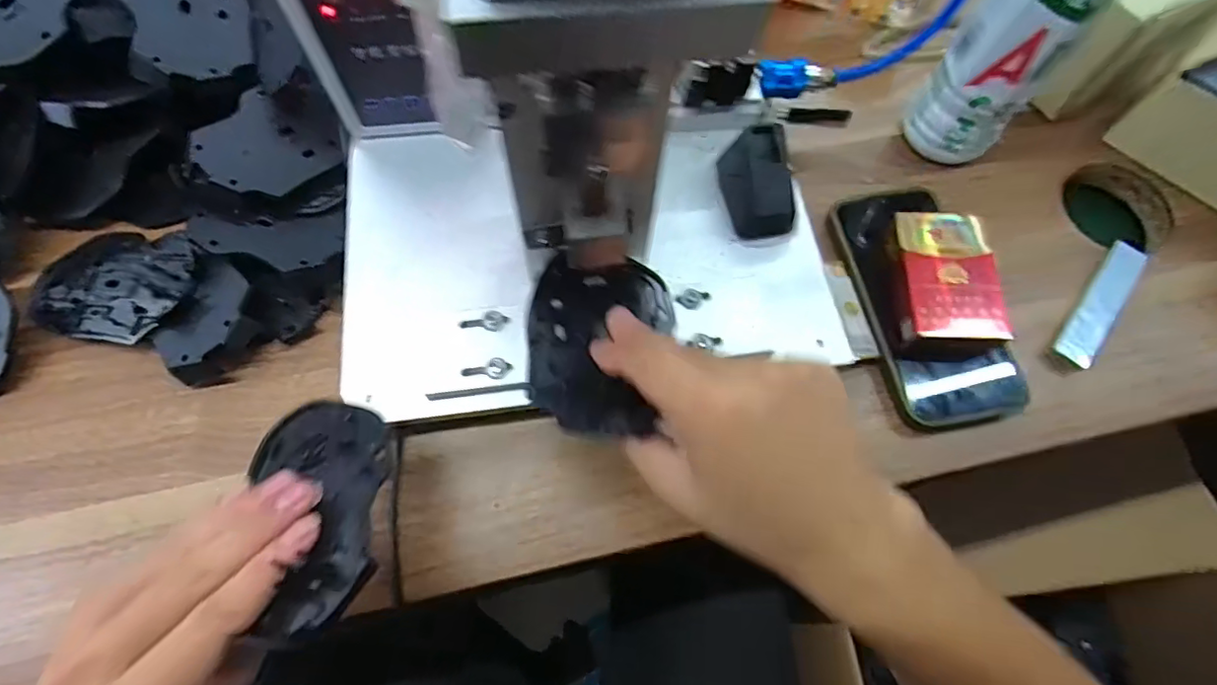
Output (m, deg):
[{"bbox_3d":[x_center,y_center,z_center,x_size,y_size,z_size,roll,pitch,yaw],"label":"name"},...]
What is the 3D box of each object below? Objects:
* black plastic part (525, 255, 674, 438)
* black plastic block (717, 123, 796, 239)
[{"bbox_3d":[-0.006,-0.003,0.288,0.071,0.025,0.102,8,68,2],"label":"black plastic part"},{"bbox_3d":[0.100,-0.104,0.371,0.042,0.036,0.064,-12,69,-6],"label":"black plastic block"}]

